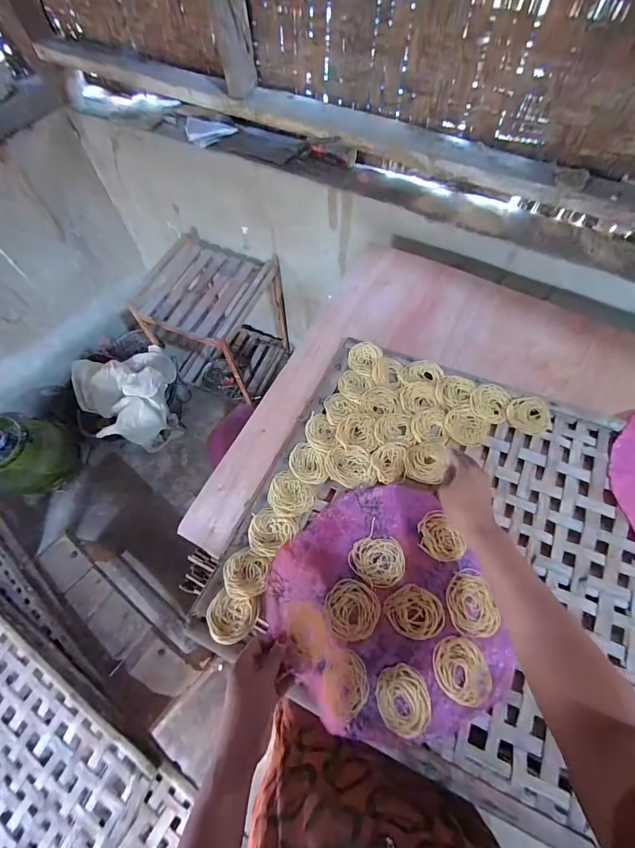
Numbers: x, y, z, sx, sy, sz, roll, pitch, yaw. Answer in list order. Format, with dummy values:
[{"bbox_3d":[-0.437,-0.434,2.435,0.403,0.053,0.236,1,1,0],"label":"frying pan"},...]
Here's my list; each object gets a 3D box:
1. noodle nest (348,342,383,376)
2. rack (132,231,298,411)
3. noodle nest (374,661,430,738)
[{"bbox_3d":[0.093,-0.125,0.721,0.063,0.023,0.070,3,65,3],"label":"noodle nest"},{"bbox_3d":[-0.366,-0.368,1.383,0.382,0.440,0.371,24,68,12],"label":"rack"},{"bbox_3d":[0.113,0.361,0.481,0.066,0.014,0.074,-15,65,-5],"label":"noodle nest"}]

